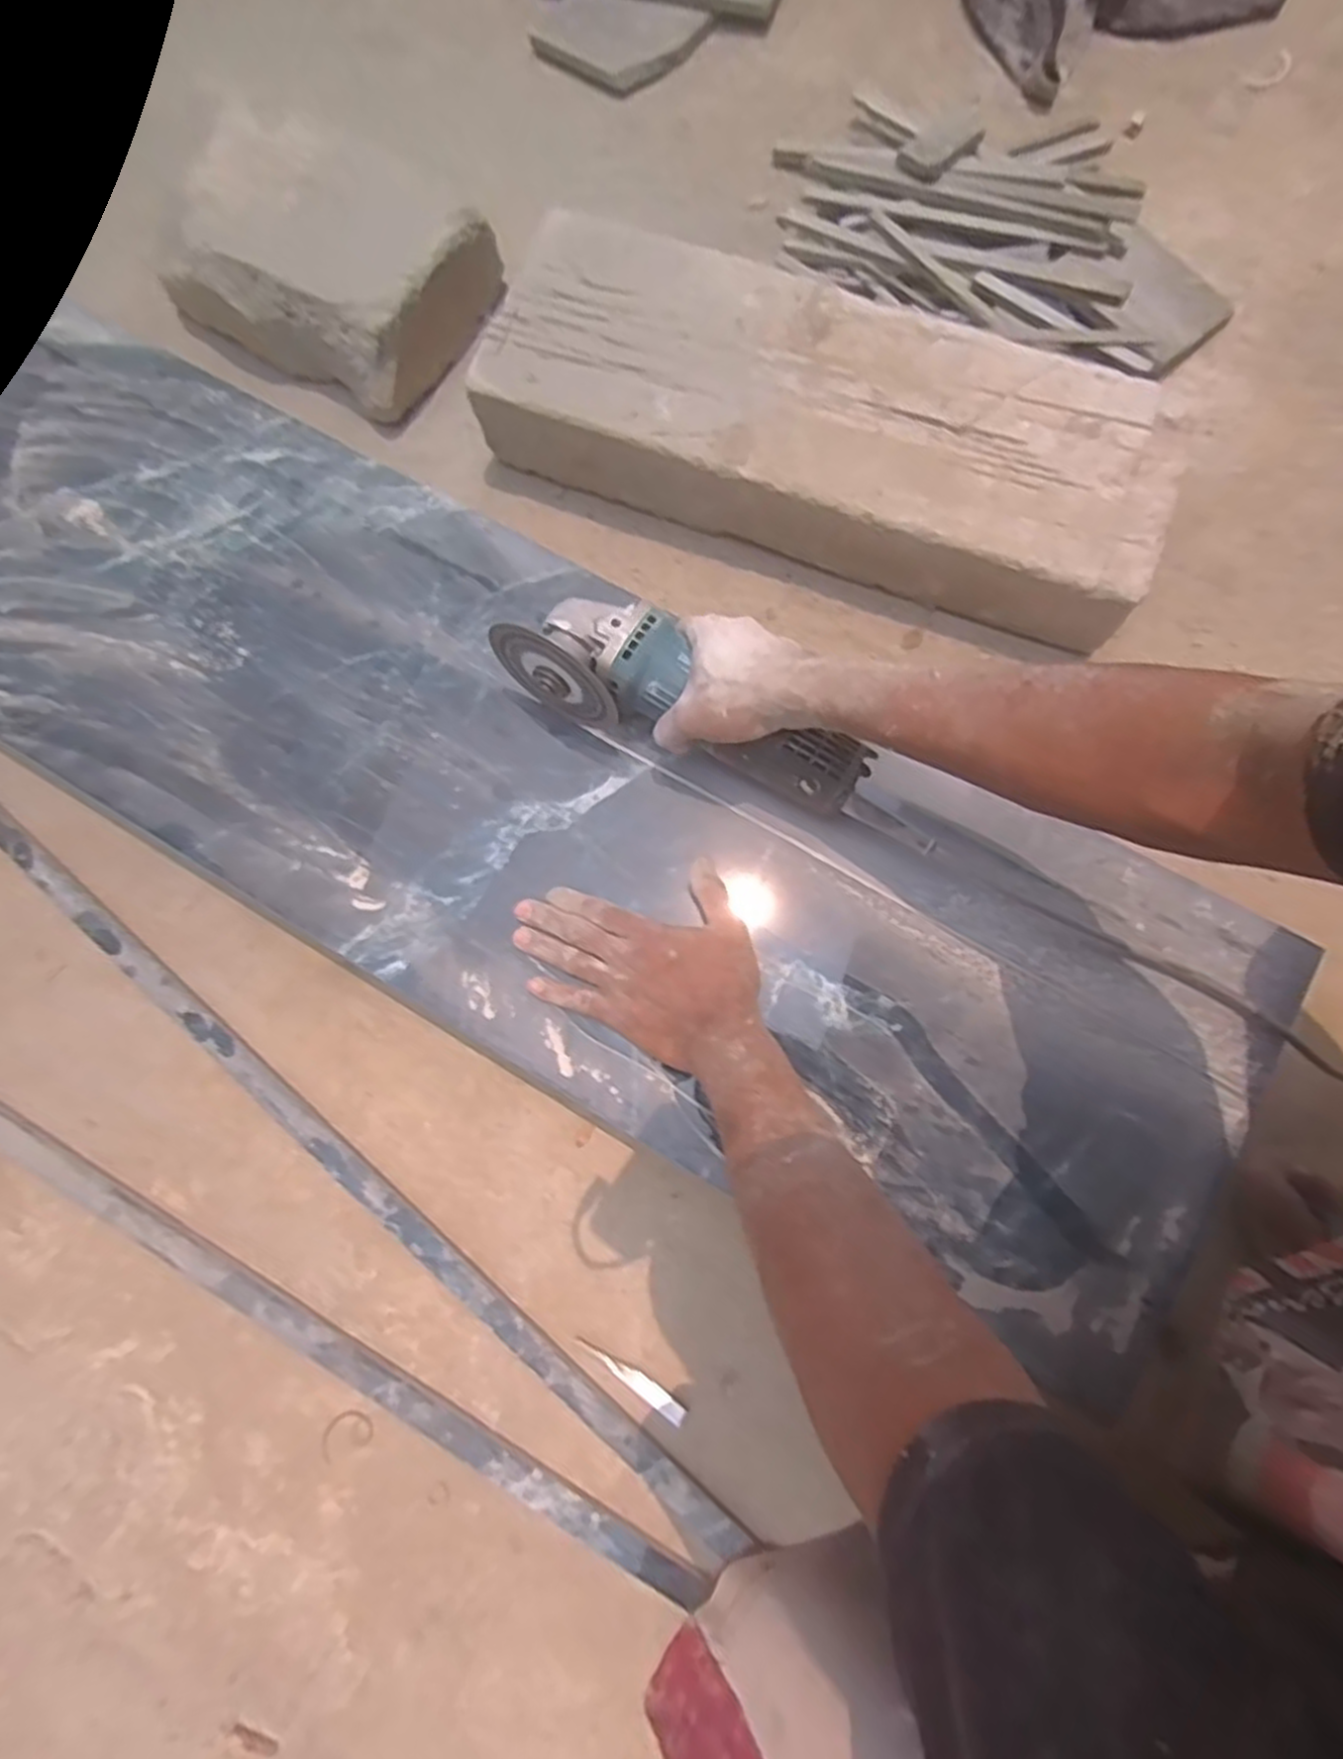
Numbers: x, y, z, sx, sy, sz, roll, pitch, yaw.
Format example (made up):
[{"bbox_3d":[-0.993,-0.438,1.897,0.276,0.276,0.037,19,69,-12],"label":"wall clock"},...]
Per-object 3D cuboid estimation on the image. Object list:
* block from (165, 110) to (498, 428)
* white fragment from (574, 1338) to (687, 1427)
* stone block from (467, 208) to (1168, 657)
[{"bbox_3d":[-0.335,-0.600,0.768,0.285,0.103,0.200,30,81,7],"label":"block"},{"bbox_3d":[-0.030,0.386,0.616,0.097,0.007,0.015,36,82,8],"label":"white fragment"},{"bbox_3d":[0.135,-0.401,0.719,0.592,0.106,0.200,22,80,6],"label":"stone block"}]

